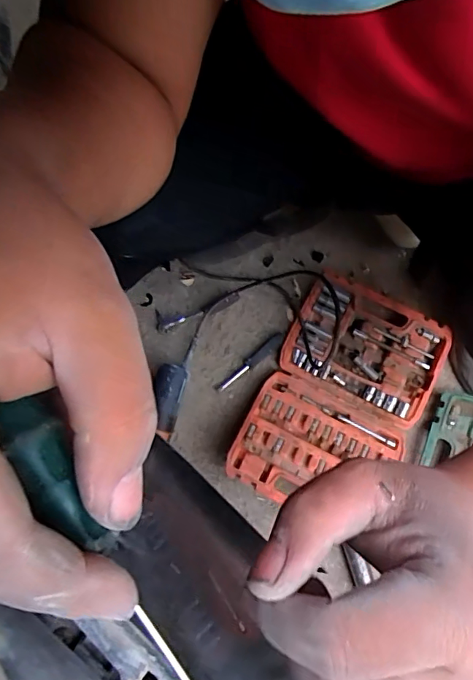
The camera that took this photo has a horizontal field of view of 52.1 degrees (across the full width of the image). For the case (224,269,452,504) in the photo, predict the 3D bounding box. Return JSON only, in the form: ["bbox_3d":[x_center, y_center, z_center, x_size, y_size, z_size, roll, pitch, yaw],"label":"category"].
[{"bbox_3d":[0.174,0.096,0.802,0.248,0.044,0.377,27,81,4],"label":"case"}]

